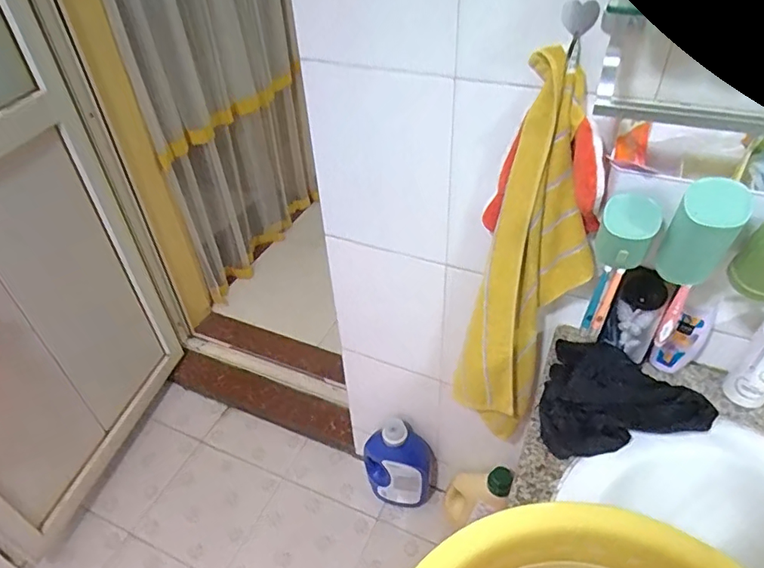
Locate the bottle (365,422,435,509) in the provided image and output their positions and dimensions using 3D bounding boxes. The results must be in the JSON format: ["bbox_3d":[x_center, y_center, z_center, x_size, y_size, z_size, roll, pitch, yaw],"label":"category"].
[{"bbox_3d":[0.050,0.463,1.355,0.187,0.302,0.097,-2,42,0],"label":"bottle"}]

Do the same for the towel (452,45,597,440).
[{"bbox_3d":[0.216,0.010,0.830,0.099,0.672,0.161,-27,48,-25],"label":"towel"}]

